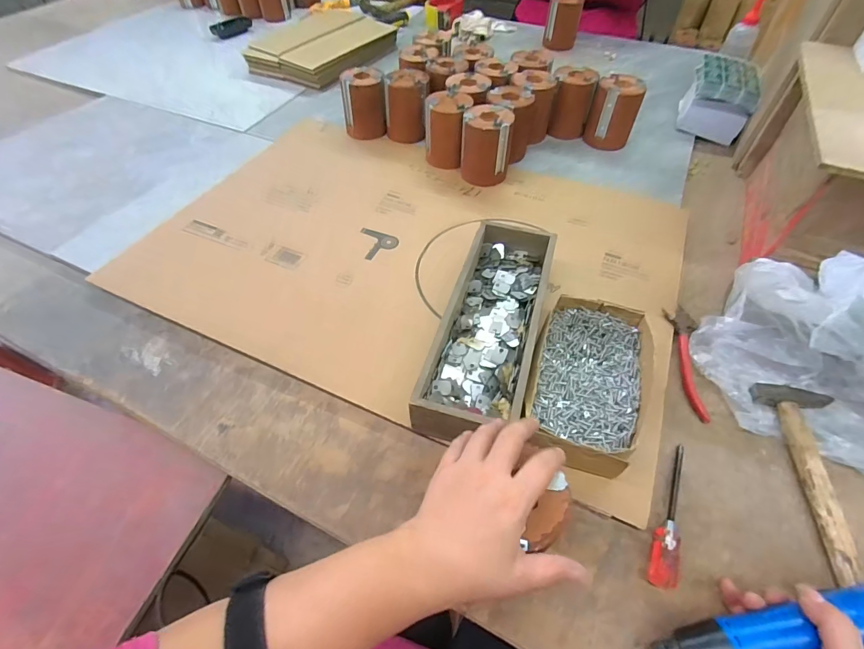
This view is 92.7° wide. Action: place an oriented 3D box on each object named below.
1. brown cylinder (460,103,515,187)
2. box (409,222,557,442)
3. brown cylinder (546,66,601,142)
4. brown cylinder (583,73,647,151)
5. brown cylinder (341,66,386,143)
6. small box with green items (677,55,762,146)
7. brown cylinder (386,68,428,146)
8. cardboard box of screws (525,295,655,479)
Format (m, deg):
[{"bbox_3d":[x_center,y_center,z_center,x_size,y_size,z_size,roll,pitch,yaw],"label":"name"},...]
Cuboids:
[{"bbox_3d":[0.088,-0.292,0.674,0.077,0.099,0.073,6,54,4],"label":"brown cylinder"},{"bbox_3d":[0.070,-0.005,0.476,0.098,0.066,0.296,15,55,11],"label":"box"},{"bbox_3d":[0.254,-0.405,0.760,0.073,0.100,0.080,15,55,11],"label":"brown cylinder"},{"bbox_3d":[0.324,-0.376,0.733,0.080,0.098,0.077,20,56,14],"label":"brown cylinder"},{"bbox_3d":[-0.126,-0.406,0.761,0.077,0.100,0.072,-12,54,-8],"label":"brown cylinder"},{"bbox_3d":[0.544,-0.431,0.782,0.113,0.093,0.140,23,57,16],"label":"small box with green items"},{"bbox_3d":[-0.045,-0.398,0.755,0.077,0.100,0.085,-1,54,-1],"label":"brown cylinder"},{"bbox_3d":[0.163,0.061,0.433,0.117,0.058,0.200,17,55,12],"label":"cardboard box of screws"}]

